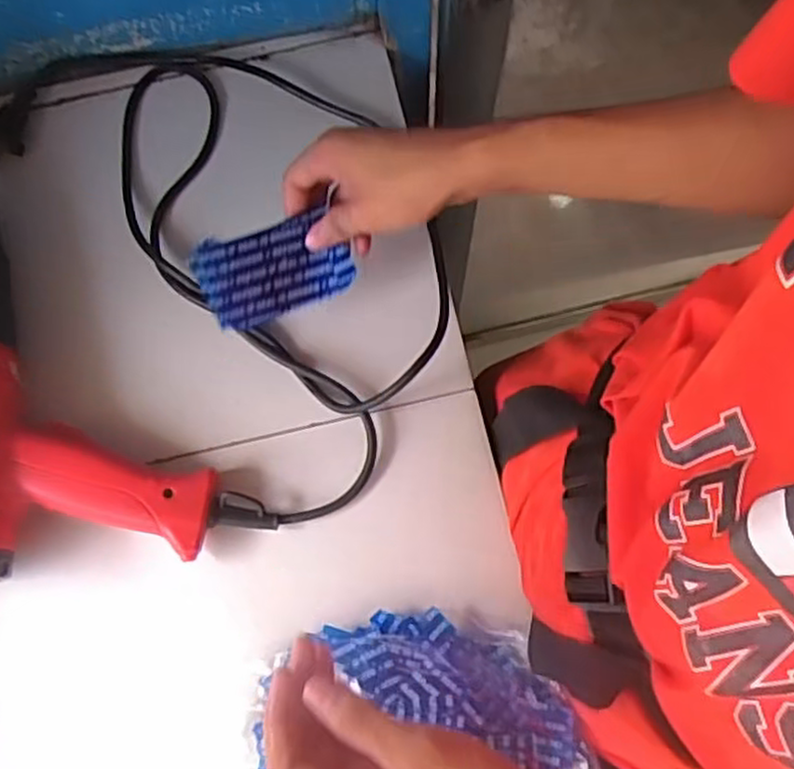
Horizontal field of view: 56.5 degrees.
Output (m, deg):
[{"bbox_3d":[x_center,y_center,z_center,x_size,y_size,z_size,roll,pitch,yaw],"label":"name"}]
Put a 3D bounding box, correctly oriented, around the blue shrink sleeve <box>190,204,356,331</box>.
[{"bbox_3d":[-0.078,-0.075,0.477,0.094,0.010,0.058,-24,110,-16],"label":"blue shrink sleeve"}]

